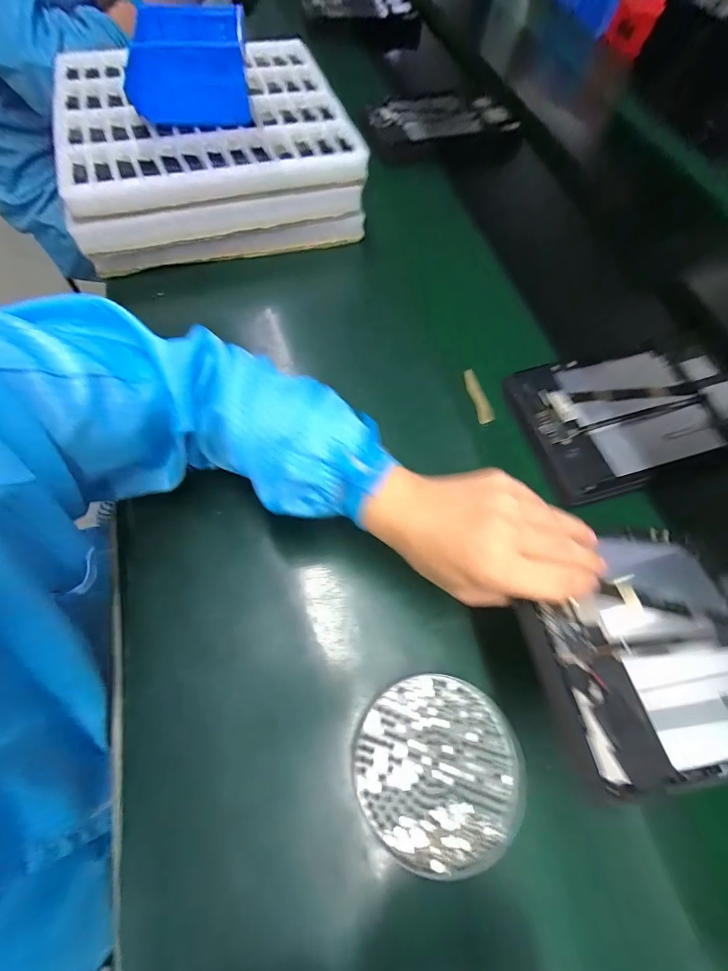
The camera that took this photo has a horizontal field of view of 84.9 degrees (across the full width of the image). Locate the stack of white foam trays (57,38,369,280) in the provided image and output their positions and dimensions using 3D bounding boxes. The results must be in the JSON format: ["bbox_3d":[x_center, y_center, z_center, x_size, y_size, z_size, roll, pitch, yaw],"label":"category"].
[{"bbox_3d":[-0.190,-0.422,0.514,0.324,0.104,0.276,-15,65,-8],"label":"stack of white foam trays"}]

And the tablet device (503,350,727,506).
[{"bbox_3d":[0.288,-0.077,0.419,0.248,0.019,0.149,-13,65,-8],"label":"tablet device"}]

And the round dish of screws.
[{"bbox_3d":[0.053,0.199,0.285,0.115,0.017,0.111,1,64,-1],"label":"round dish of screws"}]

